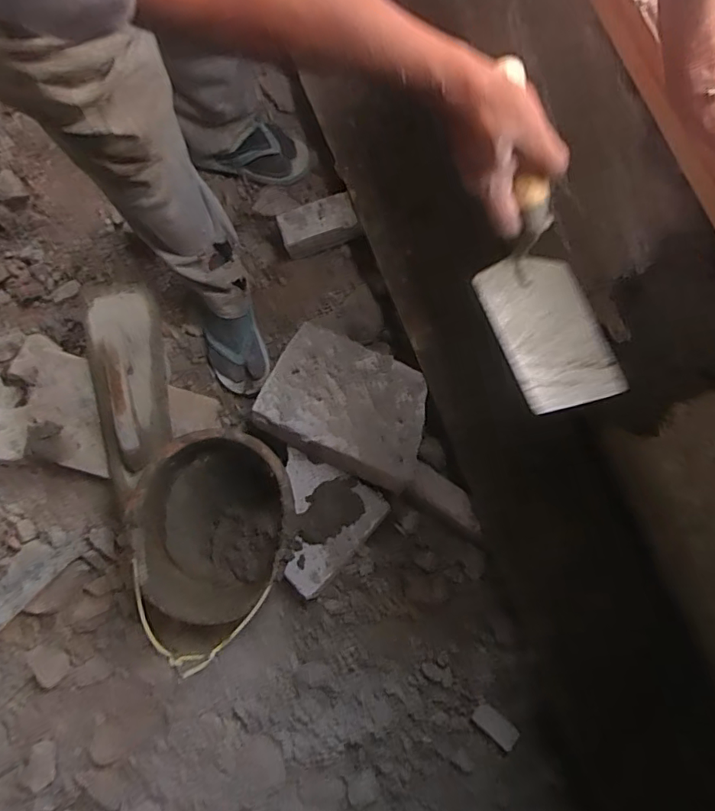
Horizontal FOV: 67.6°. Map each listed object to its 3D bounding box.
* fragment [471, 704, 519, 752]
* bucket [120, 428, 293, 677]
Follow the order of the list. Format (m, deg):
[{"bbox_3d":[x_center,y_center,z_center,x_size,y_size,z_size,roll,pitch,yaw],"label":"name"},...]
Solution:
[{"bbox_3d":[0.228,0.531,0.884,0.075,0.018,0.036,39,88,9],"label":"fragment"},{"bbox_3d":[-0.226,0.199,0.863,0.232,0.227,0.292,33,87,9],"label":"bucket"}]

